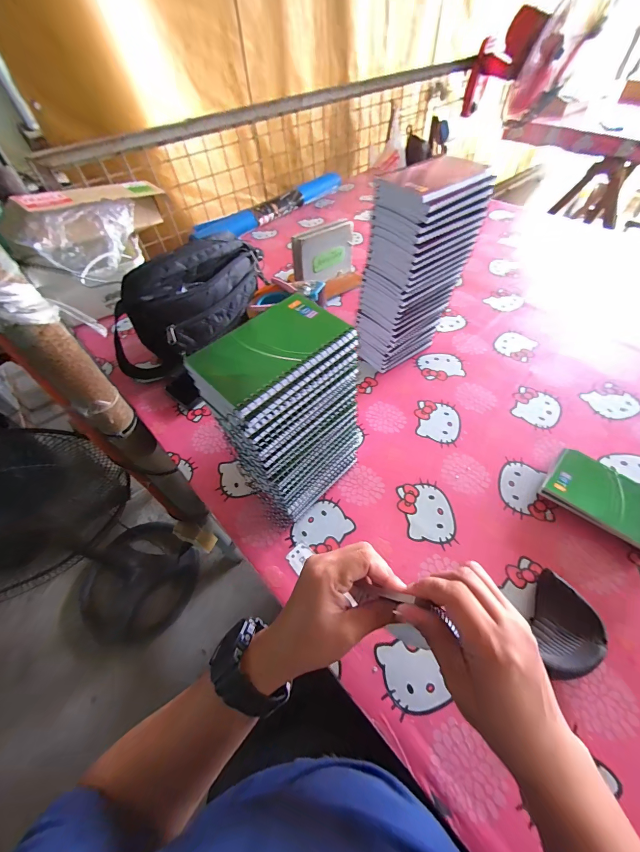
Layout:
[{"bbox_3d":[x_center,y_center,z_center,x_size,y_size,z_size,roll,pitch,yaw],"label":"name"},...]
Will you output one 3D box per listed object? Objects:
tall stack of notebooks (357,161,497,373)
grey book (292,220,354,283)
[{"bbox_3d":[0.148,-0.230,0.514,0.141,0.278,0.095,-32,59,-18],"label":"tall stack of notebooks"},{"bbox_3d":[0.013,-0.390,0.738,0.152,0.120,0.033,-32,59,-18],"label":"grey book"}]

